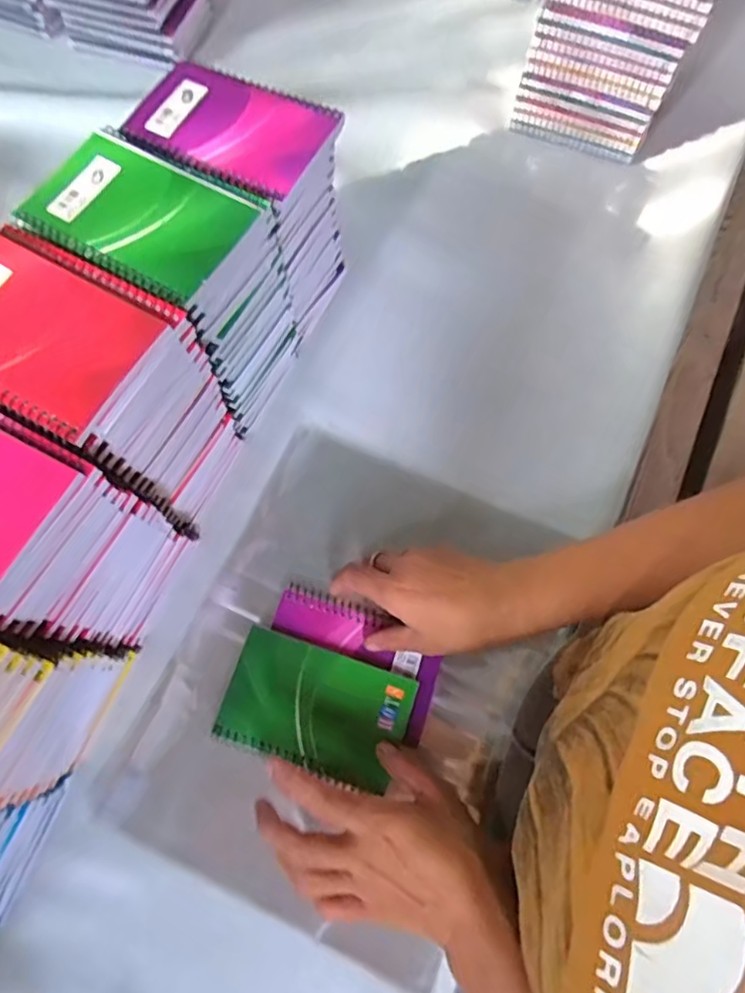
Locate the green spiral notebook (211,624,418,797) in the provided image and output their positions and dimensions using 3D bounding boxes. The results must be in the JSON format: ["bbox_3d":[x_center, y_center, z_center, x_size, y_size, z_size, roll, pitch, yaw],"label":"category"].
[{"bbox_3d":[-0.040,0.151,0.420,0.127,0.005,0.079,17,72,6],"label":"green spiral notebook"}]

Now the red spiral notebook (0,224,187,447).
[{"bbox_3d":[-0.183,-0.094,0.318,0.127,0.009,0.094,27,74,8],"label":"red spiral notebook"}]

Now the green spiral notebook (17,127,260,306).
[{"bbox_3d":[-0.146,-0.172,0.354,0.126,0.007,0.083,27,73,7],"label":"green spiral notebook"}]

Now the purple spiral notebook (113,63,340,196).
[{"bbox_3d":[-0.096,-0.252,0.395,0.128,0.012,0.096,23,73,6],"label":"purple spiral notebook"}]

